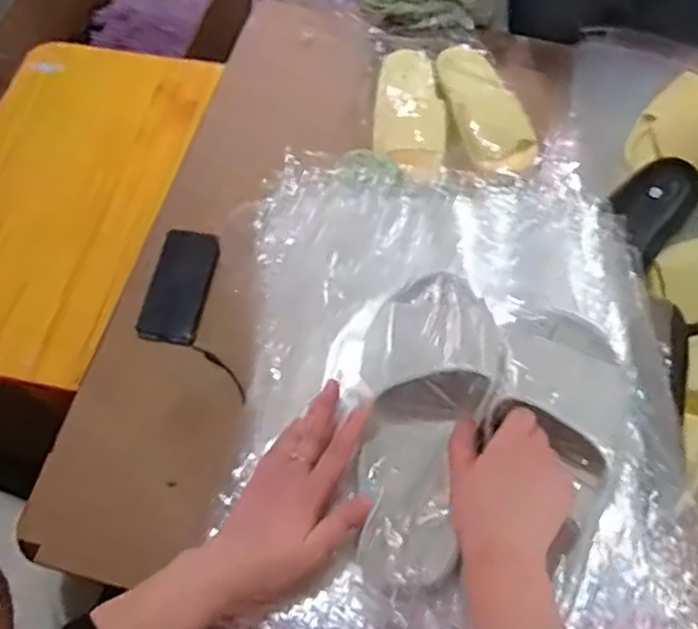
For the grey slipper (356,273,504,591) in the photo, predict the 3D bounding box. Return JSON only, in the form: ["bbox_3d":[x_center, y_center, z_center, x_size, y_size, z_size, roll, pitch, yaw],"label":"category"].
[{"bbox_3d":[0.057,0.078,0.572,0.109,0.056,0.263,9,69,6],"label":"grey slipper"}]

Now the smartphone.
[{"bbox_3d":[-0.227,-0.037,0.937,0.082,0.010,0.154,11,74,8],"label":"smartphone"}]

